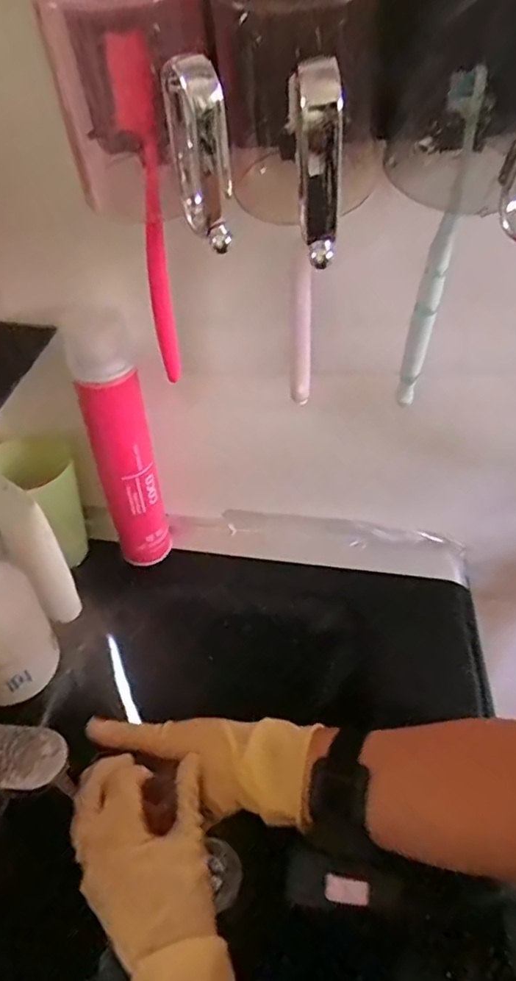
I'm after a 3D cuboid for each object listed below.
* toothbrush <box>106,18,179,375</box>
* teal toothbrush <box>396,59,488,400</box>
[{"bbox_3d":[-0.059,-0.148,0.337,0.020,0.179,0.012,12,45,14],"label":"toothbrush"},{"bbox_3d":[0.099,-0.125,0.328,0.017,0.178,0.018,13,46,16],"label":"teal toothbrush"}]

